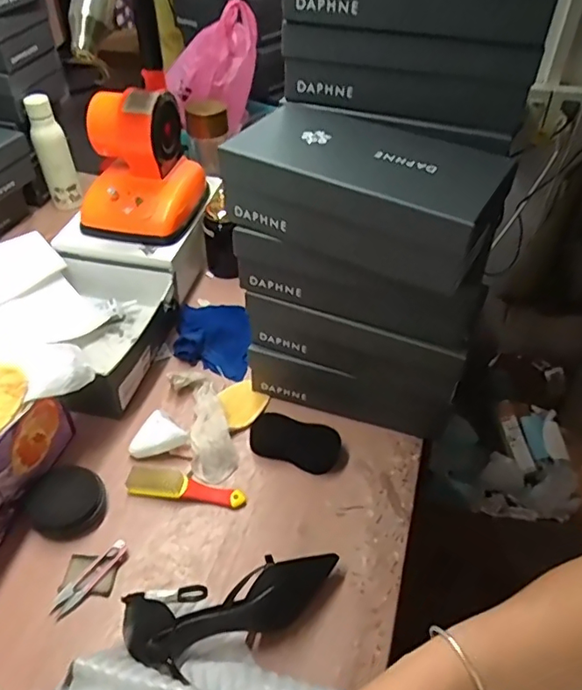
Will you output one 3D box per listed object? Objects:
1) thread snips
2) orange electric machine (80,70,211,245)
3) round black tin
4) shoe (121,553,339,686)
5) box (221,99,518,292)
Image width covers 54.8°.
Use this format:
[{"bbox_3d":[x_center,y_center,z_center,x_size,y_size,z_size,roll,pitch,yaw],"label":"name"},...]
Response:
[{"bbox_3d":[-0.237,0.278,0.669,0.025,0.016,0.102,31,51,26],"label":"thread snips"},{"bbox_3d":[-0.259,-0.309,0.953,0.188,0.199,0.180,5,45,3],"label":"orange electric machine"},{"bbox_3d":[-0.287,0.201,0.718,0.094,0.033,0.084,-21,49,-22],"label":"round black tin"},{"bbox_3d":[-0.057,0.295,0.611,0.245,0.063,0.104,-8,46,-10],"label":"shoe"},{"bbox_3d":[0.089,-0.191,0.661,0.292,0.095,0.180,22,48,19],"label":"box"}]

